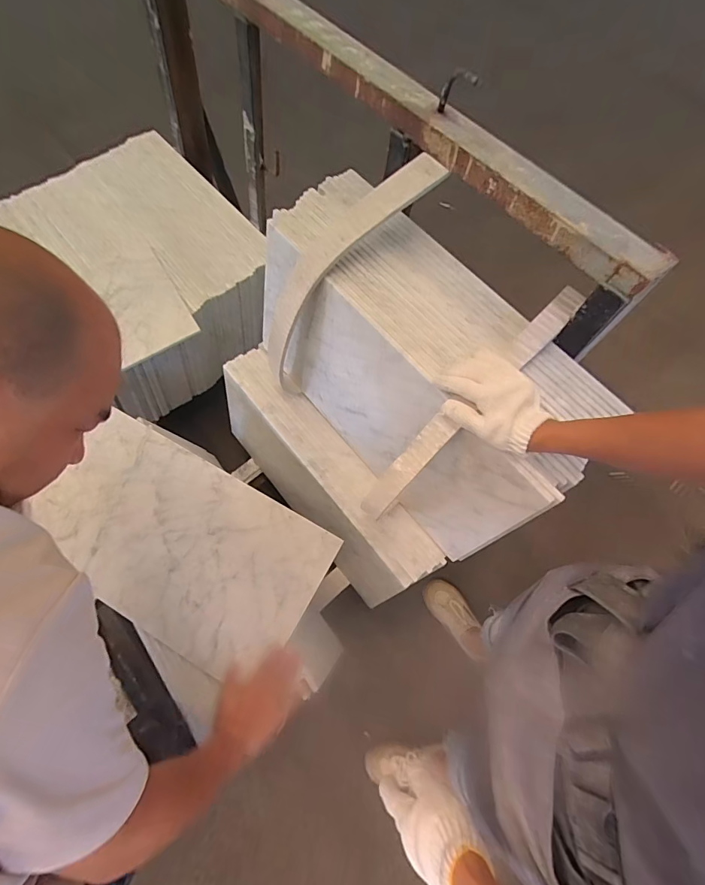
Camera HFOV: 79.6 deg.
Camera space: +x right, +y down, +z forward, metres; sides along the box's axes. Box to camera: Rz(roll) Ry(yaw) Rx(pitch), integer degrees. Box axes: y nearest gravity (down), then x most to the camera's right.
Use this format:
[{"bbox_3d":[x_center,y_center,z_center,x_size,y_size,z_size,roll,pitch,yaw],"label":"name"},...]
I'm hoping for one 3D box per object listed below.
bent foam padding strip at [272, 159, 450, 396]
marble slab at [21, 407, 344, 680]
[{"bbox_3d":[-0.038,-0.264,0.695,0.123,0.450,0.066,-7,58,-51],"label":"bent foam padding strip"},{"bbox_3d":[-0.324,0.174,0.781,0.532,0.018,0.292,29,70,11],"label":"marble slab"}]

